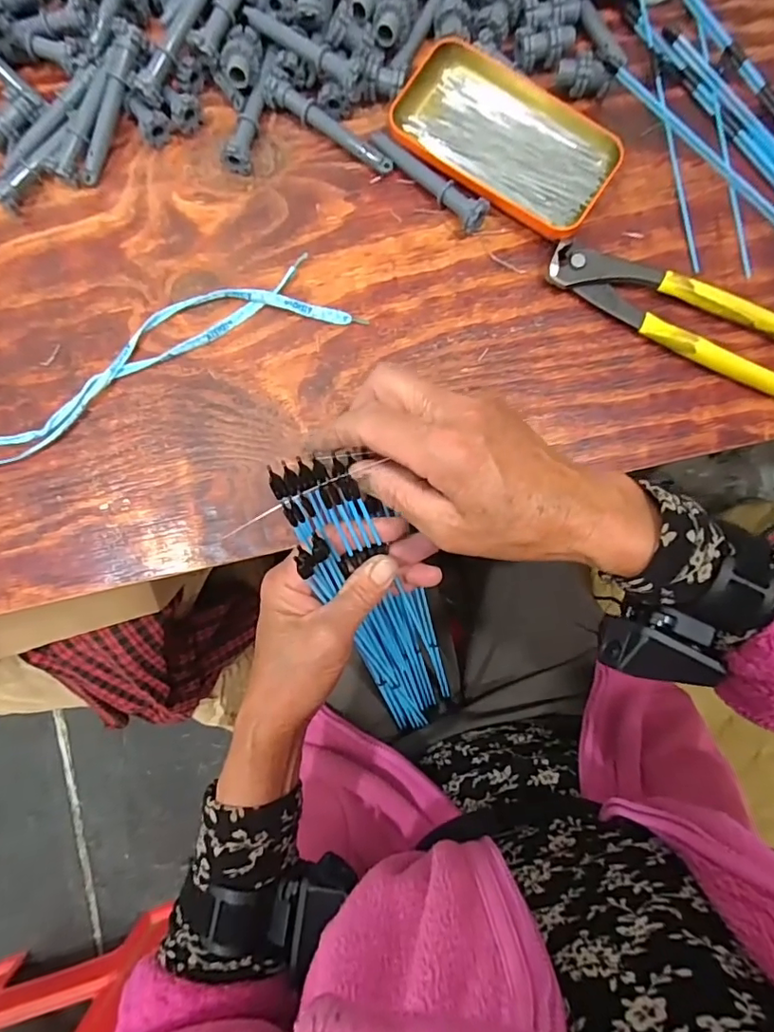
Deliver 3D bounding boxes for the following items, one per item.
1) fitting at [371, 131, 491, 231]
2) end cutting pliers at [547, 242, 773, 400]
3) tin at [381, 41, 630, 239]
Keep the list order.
[{"bbox_3d":[0.028,-0.223,0.351,0.019,0.017,0.091,-42,85,-4],"label":"fitting"},{"bbox_3d":[0.200,-0.127,0.346,0.199,0.017,0.046,28,85,3],"label":"end cutting pliers"},{"bbox_3d":[0.078,-0.249,0.354,0.144,0.020,0.081,35,85,4],"label":"tin"}]

